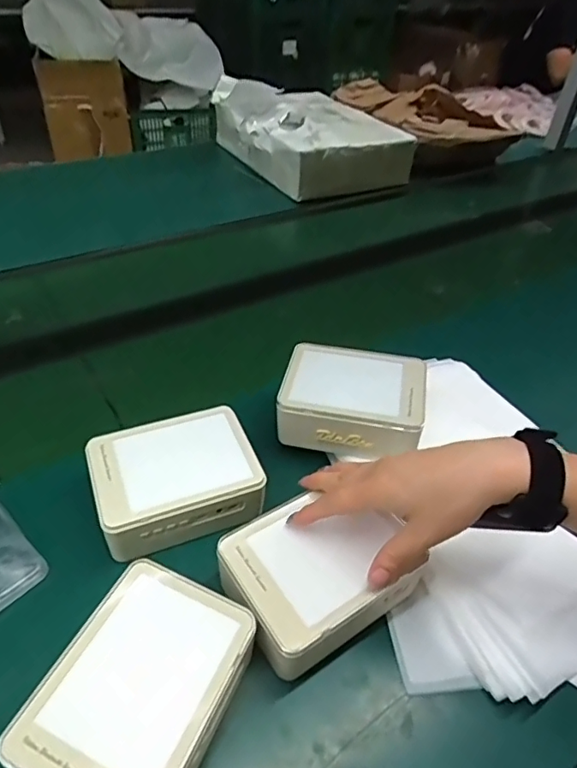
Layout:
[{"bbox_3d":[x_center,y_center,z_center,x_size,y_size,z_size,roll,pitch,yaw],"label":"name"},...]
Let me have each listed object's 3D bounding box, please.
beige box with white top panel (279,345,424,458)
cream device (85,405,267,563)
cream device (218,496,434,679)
[{"bbox_3d":[0.064,0.016,0.545,0.140,0.054,0.105,10,41,8],"label":"beige box with white top panel"},{"bbox_3d":[-0.100,0.081,0.479,0.139,0.043,0.111,-15,43,-20],"label":"cream device"},{"bbox_3d":[0.024,0.149,0.430,0.141,0.057,0.104,-21,46,-26],"label":"cream device"}]

